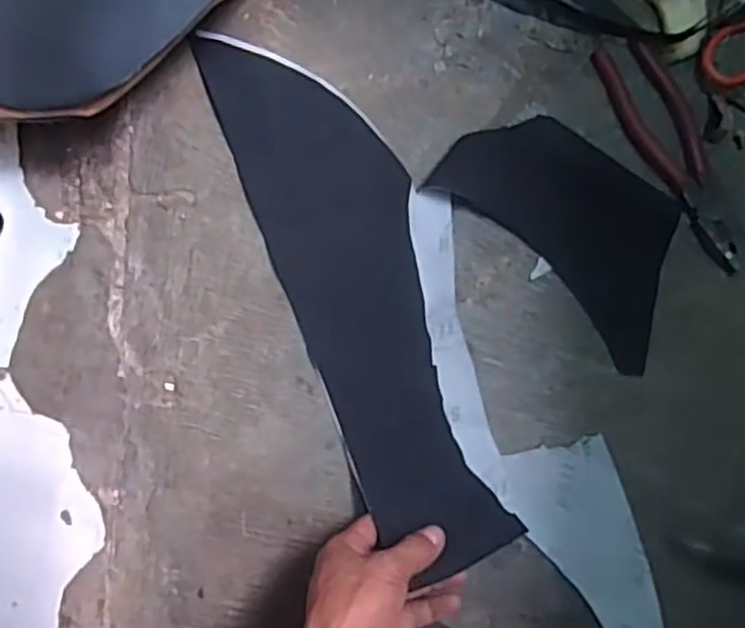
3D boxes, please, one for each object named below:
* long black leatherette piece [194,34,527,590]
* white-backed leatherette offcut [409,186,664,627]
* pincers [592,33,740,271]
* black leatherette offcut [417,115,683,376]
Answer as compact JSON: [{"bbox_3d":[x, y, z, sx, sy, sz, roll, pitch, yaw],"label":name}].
[{"bbox_3d":[-0.009,-0.023,0.553,0.109,0.035,0.418,-21,83,-2],"label":"long black leatherette piece"},{"bbox_3d":[0.116,0.095,0.552,0.089,0.007,0.394,-31,87,-2],"label":"white-backed leatherette offcut"},{"bbox_3d":[0.228,-0.121,0.558,0.054,0.011,0.189,-18,86,-2],"label":"pincers"},{"bbox_3d":[0.155,-0.069,0.554,0.210,0.025,0.106,43,87,2],"label":"black leatherette offcut"}]

